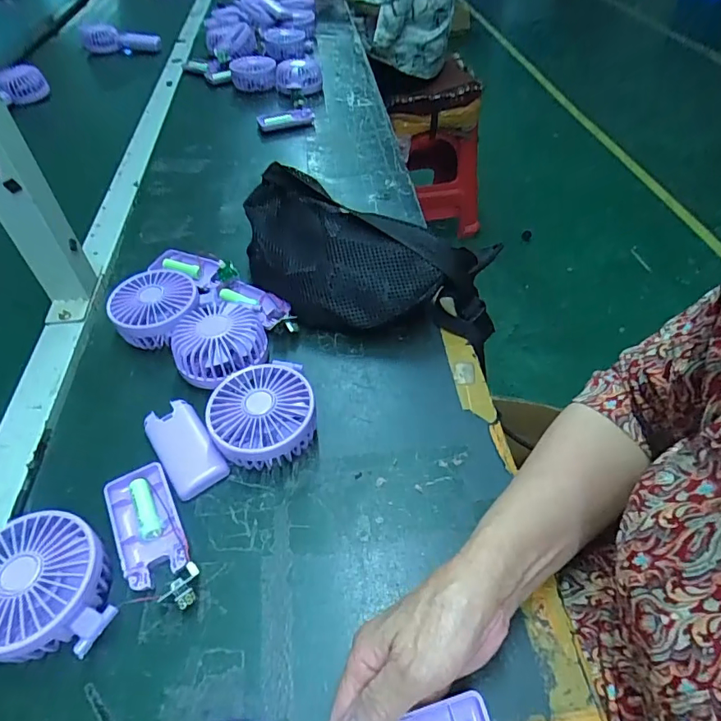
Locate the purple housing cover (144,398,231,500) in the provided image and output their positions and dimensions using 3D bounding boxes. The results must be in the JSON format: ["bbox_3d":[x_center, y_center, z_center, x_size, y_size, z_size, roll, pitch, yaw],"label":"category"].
[{"bbox_3d":[-0.147,0.072,0.404,0.042,0.018,0.086,-30,54,-21],"label":"purple housing cover"}]

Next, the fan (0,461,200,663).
[{"bbox_3d":[-0.190,0.139,0.330,0.130,0.043,0.113,-26,53,-19],"label":"fan"}]

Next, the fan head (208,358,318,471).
[{"bbox_3d":[-0.080,0.046,0.403,0.083,0.046,0.089,-2,49,2],"label":"fan head"}]

